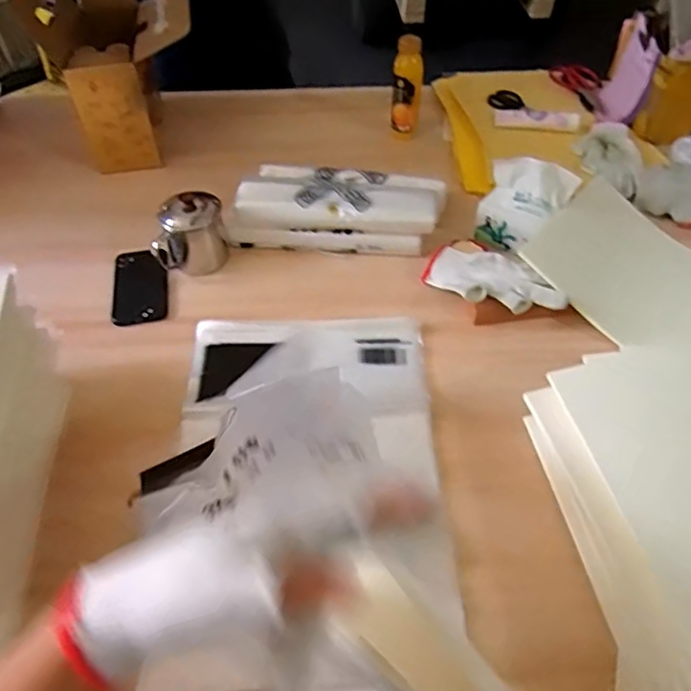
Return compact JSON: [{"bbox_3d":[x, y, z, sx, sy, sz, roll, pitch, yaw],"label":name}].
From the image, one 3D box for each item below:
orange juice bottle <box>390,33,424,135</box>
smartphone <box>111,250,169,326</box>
[{"bbox_3d":[0.113,-0.471,1.066,0.050,0.163,0.046,13,51,12],"label":"orange juice bottle"},{"bbox_3d":[-0.297,-0.090,0.855,0.075,0.014,0.151,-7,49,-5],"label":"smartphone"}]

